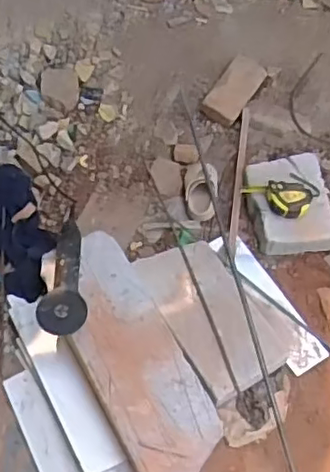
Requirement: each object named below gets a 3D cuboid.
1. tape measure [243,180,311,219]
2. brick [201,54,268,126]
[{"bbox_3d":[0.285,-0.095,1.541,0.178,0.040,0.102,5,60,0],"label":"tape measure"},{"bbox_3d":[0.201,-0.418,1.767,0.109,0.039,0.246,29,63,13],"label":"brick"}]

